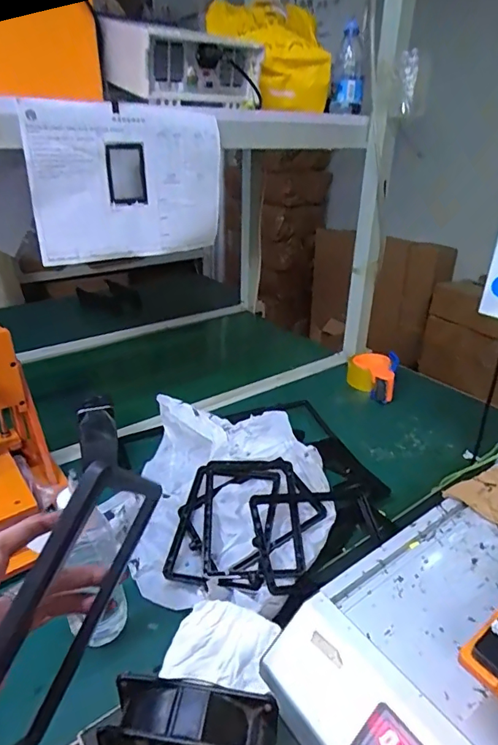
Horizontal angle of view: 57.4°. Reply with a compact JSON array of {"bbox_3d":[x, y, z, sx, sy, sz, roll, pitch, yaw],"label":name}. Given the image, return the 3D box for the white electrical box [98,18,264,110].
[{"bbox_3d":[-0.090,-0.450,0.681,0.074,0.082,0.274,24,34,37],"label":"white electrical box"}]

